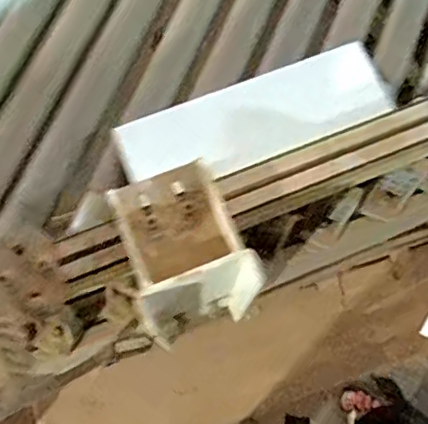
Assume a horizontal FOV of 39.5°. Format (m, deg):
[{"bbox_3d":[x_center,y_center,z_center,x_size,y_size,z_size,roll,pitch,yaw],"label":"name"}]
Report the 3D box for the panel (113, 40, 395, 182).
[{"bbox_3d":[0.053,-0.119,0.754,0.340,0.027,0.100,-20,74,-8],"label":"panel"}]

